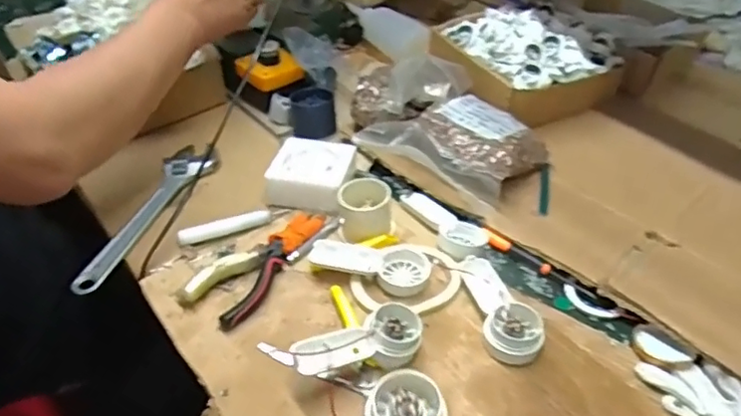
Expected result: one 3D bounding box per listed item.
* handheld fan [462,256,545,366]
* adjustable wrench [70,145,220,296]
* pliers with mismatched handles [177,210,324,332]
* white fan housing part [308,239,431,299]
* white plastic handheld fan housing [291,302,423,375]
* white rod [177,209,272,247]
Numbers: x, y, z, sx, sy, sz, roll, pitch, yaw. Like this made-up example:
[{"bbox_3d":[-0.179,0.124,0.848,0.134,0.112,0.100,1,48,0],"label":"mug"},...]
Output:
[{"bbox_3d":[0.115,0.086,0.531,0.047,0.022,0.109,-5,39,-4],"label":"handheld fan"},{"bbox_3d":[-0.240,0.001,0.647,0.047,0.021,0.228,11,41,15],"label":"adjustable wrench"},{"bbox_3d":[-0.103,0.049,0.583,0.058,0.019,0.154,22,45,27],"label":"pliers with mismatched handles"},{"bbox_3d":[0.001,0.050,0.576,0.108,0.026,0.043,12,41,17],"label":"white fan housing part"},{"bbox_3d":[-0.010,0.111,0.493,0.109,0.038,0.041,-15,42,-16],"label":"white plastic handheld fan housing"},{"bbox_3d":[-0.148,0.018,0.618,0.094,0.020,0.016,-20,43,-21],"label":"white rod"}]

